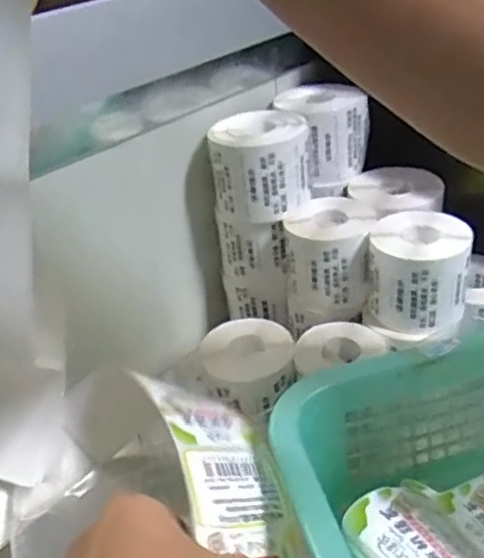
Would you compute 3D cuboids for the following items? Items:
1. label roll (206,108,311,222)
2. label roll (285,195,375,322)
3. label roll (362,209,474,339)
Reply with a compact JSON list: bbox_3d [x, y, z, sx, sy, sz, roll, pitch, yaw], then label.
[{"bbox_3d":[0.014,-0.087,0.466,0.075,0.066,0.072,-5,33,4],"label":"label roll"},{"bbox_3d":[0.072,-0.019,0.466,0.065,0.068,0.067,10,36,24],"label":"label roll"},{"bbox_3d":[0.124,-0.006,0.433,0.071,0.063,0.069,3,34,16],"label":"label roll"}]

